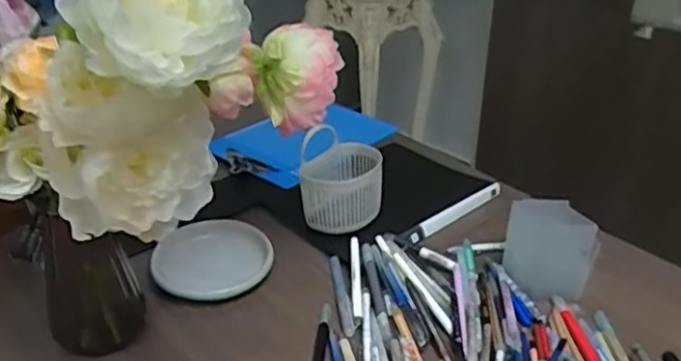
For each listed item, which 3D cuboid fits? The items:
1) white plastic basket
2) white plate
[{"bbox_3d":[0.002,-0.007,0.908,0.114,0.104,0.119,0,31,1],"label":"white plastic basket"},{"bbox_3d":[-0.168,0.100,0.823,0.147,0.030,0.143,0,31,0],"label":"white plate"}]

